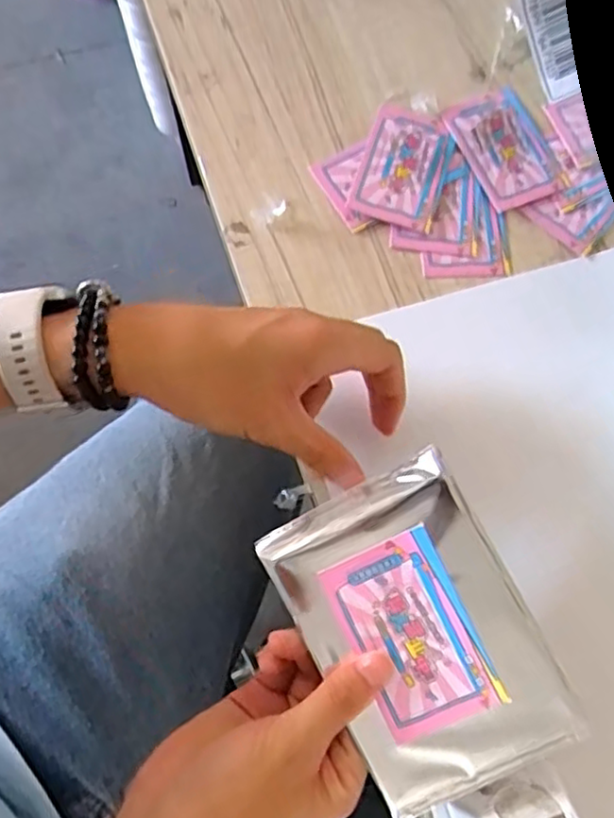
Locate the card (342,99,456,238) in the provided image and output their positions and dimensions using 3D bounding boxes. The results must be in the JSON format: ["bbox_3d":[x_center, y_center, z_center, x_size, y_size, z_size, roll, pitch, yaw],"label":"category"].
[{"bbox_3d":[0.062,-0.158,0.422,0.054,0.009,0.083,18,76,5],"label":"card"}]

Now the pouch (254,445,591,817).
[{"bbox_3d":[0.050,0.103,0.305,0.097,0.015,0.140,-30,82,8],"label":"pouch"}]

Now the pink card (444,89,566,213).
[{"bbox_3d":[0.130,-0.171,0.430,0.054,0.007,0.081,-21,77,-7],"label":"pink card"}]

